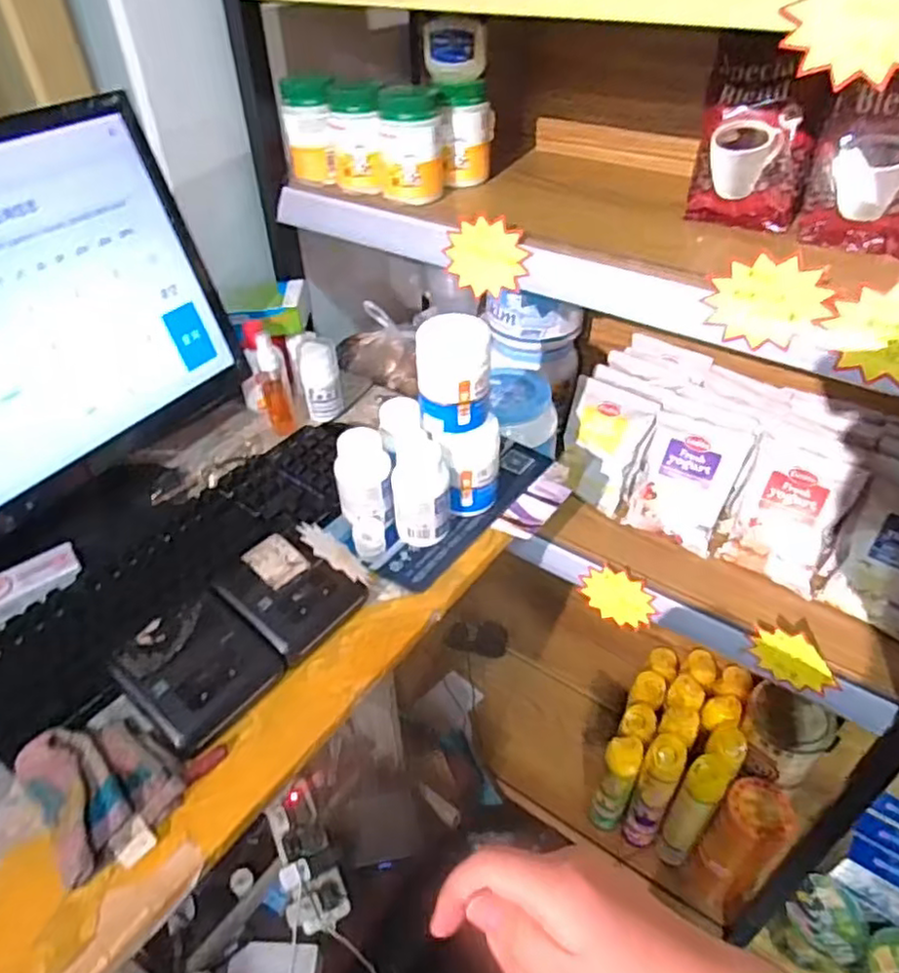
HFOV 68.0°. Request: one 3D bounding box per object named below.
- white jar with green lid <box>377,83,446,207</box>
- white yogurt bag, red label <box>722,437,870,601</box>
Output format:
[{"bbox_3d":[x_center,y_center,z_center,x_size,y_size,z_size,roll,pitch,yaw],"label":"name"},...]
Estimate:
[{"bbox_3d":[-0.042,-0.374,0.734,0.069,0.105,0.064,-3,41,-2],"label":"white jar with green lid"},{"bbox_3d":[0.422,0.028,0.824,0.119,0.171,0.048,24,7,35],"label":"white yogurt bag, red label"}]

